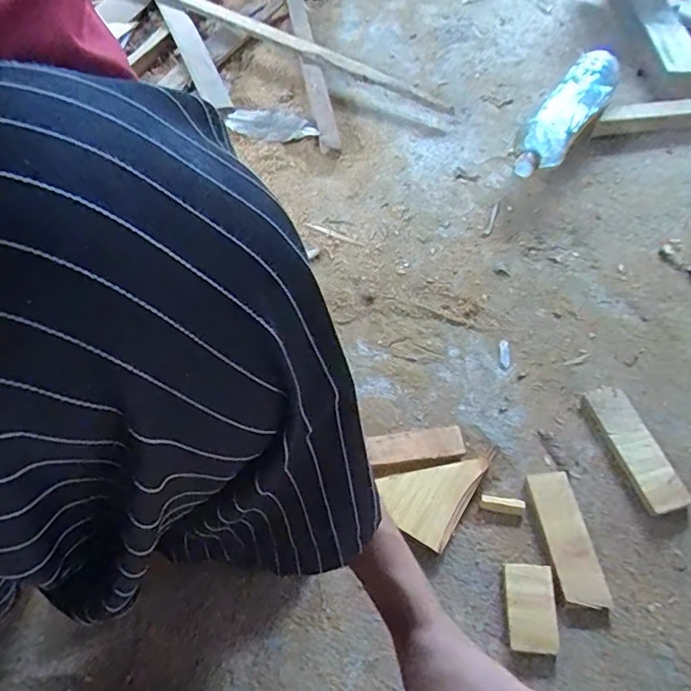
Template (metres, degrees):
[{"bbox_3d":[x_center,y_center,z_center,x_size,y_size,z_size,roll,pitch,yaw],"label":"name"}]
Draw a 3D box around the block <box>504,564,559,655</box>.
[{"bbox_3d":[0.163,0.231,0.468,0.042,0.014,0.069,4,56,4],"label":"block"}]

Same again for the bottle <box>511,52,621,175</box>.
[{"bbox_3d":[0.341,-0.354,0.827,0.069,0.083,0.302,28,61,19],"label":"bottle"}]

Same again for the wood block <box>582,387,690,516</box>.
[{"bbox_3d":[0.302,0.105,0.553,0.047,0.014,0.137,-13,56,-8],"label":"wood block"}]

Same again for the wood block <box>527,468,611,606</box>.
[{"bbox_3d":[0.210,0.182,0.504,0.044,0.012,0.120,-5,56,-2],"label":"wood block"}]

